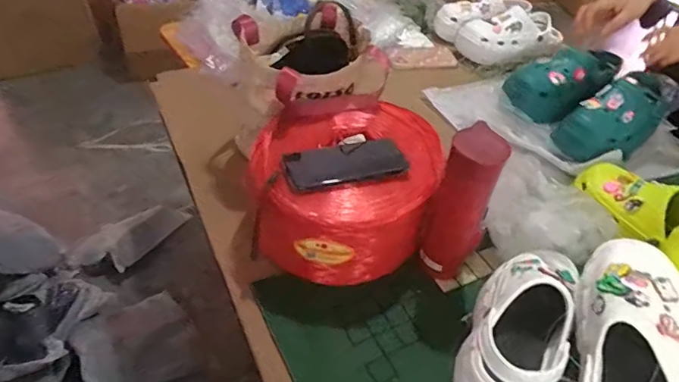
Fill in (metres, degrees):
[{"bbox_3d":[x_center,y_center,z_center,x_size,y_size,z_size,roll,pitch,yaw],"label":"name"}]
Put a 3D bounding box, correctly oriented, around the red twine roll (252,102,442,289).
[{"bbox_3d":[0.009,-0.004,0.716,0.254,0.129,0.247,3,42,-3],"label":"red twine roll"}]

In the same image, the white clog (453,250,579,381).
[{"bbox_3d":[0.210,0.156,0.580,0.101,0.106,0.236,22,44,17],"label":"white clog"}]

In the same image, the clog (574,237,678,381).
[{"bbox_3d":[0.312,0.169,0.520,0.113,0.087,0.253,15,64,10],"label":"clog"}]

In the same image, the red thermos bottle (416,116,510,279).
[{"bbox_3d":[0.160,0.020,0.647,0.062,0.210,0.076,36,49,29],"label":"red thermos bottle"}]

